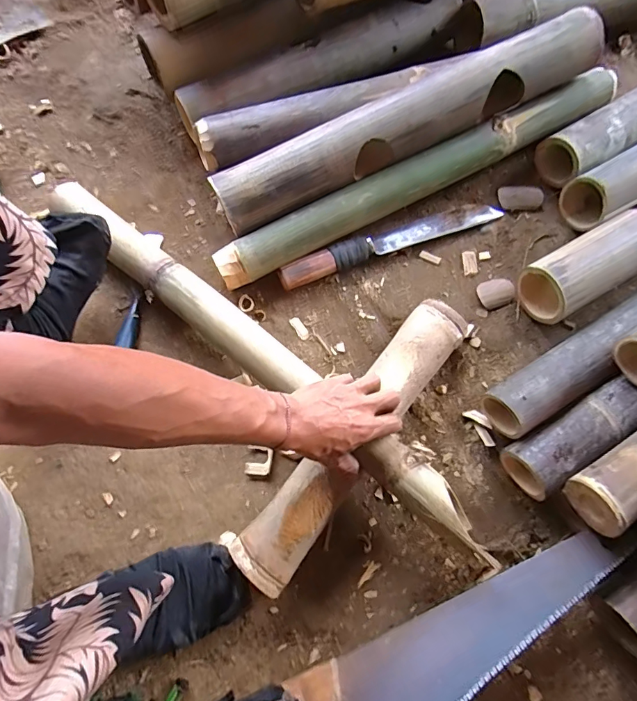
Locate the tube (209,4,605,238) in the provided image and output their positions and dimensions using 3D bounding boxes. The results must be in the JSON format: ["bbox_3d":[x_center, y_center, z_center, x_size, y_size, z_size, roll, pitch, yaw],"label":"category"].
[{"bbox_3d":[0.144,-0.333,0.606,0.617,0.085,0.084,-25,77,-9],"label":"tube"}]

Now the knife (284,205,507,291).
[{"bbox_3d":[0.106,-0.161,0.636,0.345,0.035,0.038,-21,75,-8],"label":"knife"}]

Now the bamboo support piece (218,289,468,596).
[{"bbox_3d":[0.047,0.104,0.541,0.077,0.062,0.399,39,76,8],"label":"bamboo support piece"}]

